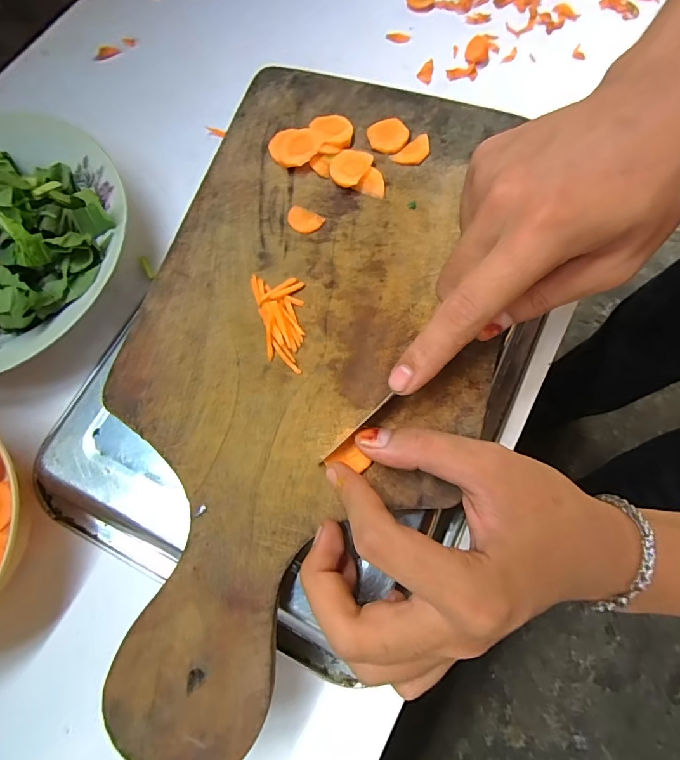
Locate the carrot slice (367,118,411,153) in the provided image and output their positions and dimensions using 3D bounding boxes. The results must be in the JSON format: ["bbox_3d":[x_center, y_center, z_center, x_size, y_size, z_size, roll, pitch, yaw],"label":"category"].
[{"bbox_3d":[0.030,-0.154,0.262,0.024,0.004,0.025,0,73,1],"label":"carrot slice"}]

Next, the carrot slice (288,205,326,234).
[{"bbox_3d":[-0.022,-0.094,0.245,0.022,0.004,0.015,30,76,10],"label":"carrot slice"}]

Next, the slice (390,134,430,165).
[{"bbox_3d":[0.047,-0.143,0.259,0.027,0.004,0.015,-43,77,-11],"label":"slice"}]

